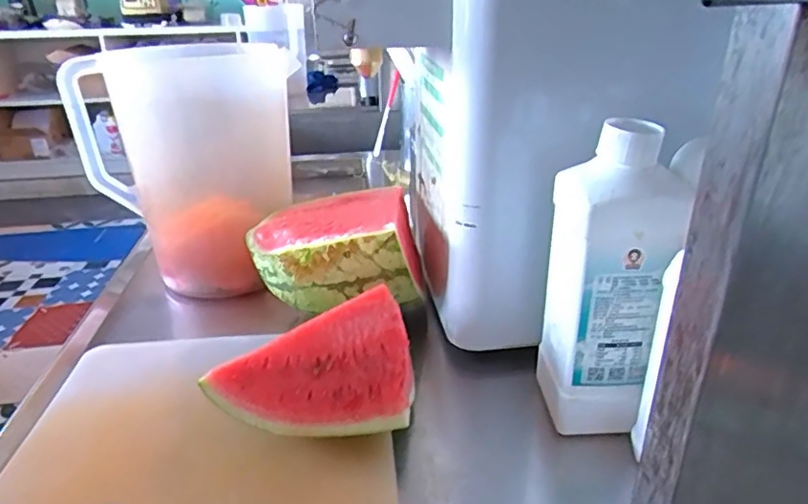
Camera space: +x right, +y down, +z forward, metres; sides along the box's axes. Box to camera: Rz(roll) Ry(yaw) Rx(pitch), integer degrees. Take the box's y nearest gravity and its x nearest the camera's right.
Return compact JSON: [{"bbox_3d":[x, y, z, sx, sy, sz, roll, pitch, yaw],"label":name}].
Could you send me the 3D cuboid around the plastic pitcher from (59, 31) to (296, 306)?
[{"bbox_3d":[-0.239,-0.099,0.647,0.166,0.258,0.155,12,28,24],"label":"plastic pitcher"}]

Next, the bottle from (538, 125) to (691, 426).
[{"bbox_3d":[0.147,0.021,0.419,0.080,0.224,0.071,3,26,8],"label":"bottle"}]

